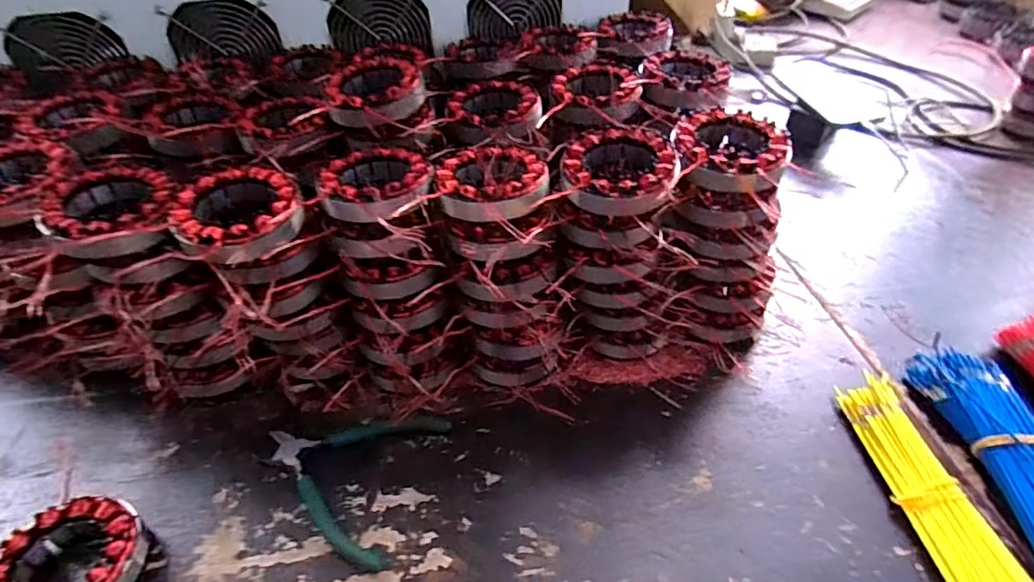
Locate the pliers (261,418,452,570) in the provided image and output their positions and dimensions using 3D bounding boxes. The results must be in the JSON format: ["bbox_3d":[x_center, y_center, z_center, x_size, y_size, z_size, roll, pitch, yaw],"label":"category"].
[{"bbox_3d":[-0.136,0.137,0.437,0.135,0.009,0.126,14,45,14],"label":"pliers"}]

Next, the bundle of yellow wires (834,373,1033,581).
[{"bbox_3d":[0.303,0.165,0.378,0.056,0.021,0.239,-3,44,-2],"label":"bundle of yellow wires"}]

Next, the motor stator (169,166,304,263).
[{"bbox_3d":[-0.204,-0.055,0.402,0.084,0.027,0.089,-1,42,1],"label":"motor stator"}]

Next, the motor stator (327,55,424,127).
[{"bbox_3d":[-0.124,-0.173,0.489,0.082,0.035,0.087,-11,43,-11],"label":"motor stator"}]

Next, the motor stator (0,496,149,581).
[{"bbox_3d":[-0.298,0.183,0.368,0.082,0.033,0.086,30,51,28],"label":"motor stator"}]

